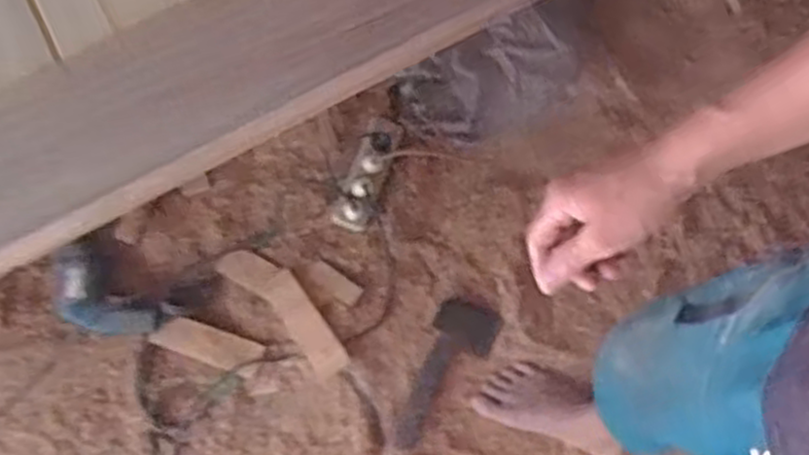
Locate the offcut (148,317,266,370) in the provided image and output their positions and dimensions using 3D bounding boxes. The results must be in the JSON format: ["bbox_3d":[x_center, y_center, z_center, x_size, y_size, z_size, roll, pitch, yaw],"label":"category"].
[{"bbox_3d":[-0.333,0.199,1.327,0.182,0.010,0.057,19,85,-2],"label":"offcut"}]

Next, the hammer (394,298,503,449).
[{"bbox_3d":[0.070,0.252,1.320,0.104,0.033,0.264,23,73,8],"label":"hammer"}]

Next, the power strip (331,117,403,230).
[{"bbox_3d":[-0.065,-0.095,1.381,0.065,0.043,0.203,23,90,7],"label":"power strip"}]

